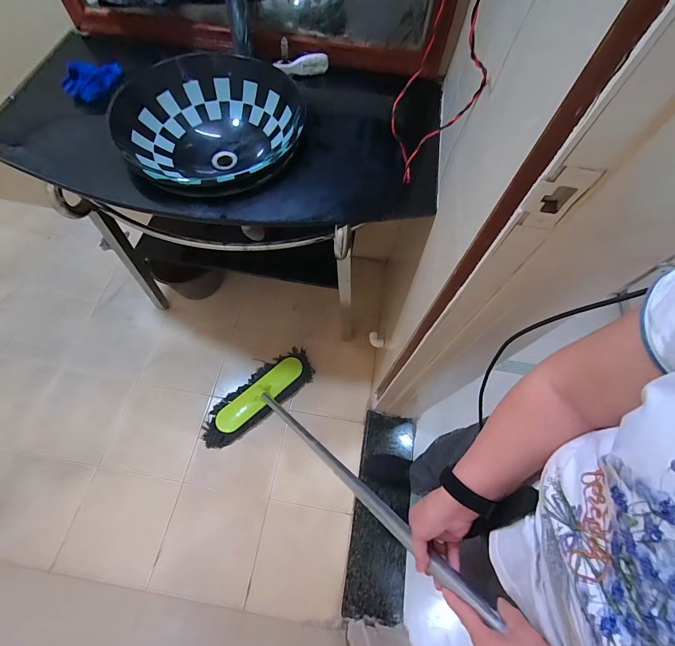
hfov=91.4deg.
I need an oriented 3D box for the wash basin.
[{"bbox_3d":[-0.267,-0.427,0.735,0.345,0.143,0.369,1,65,-3],"label":"wash basin"}]

